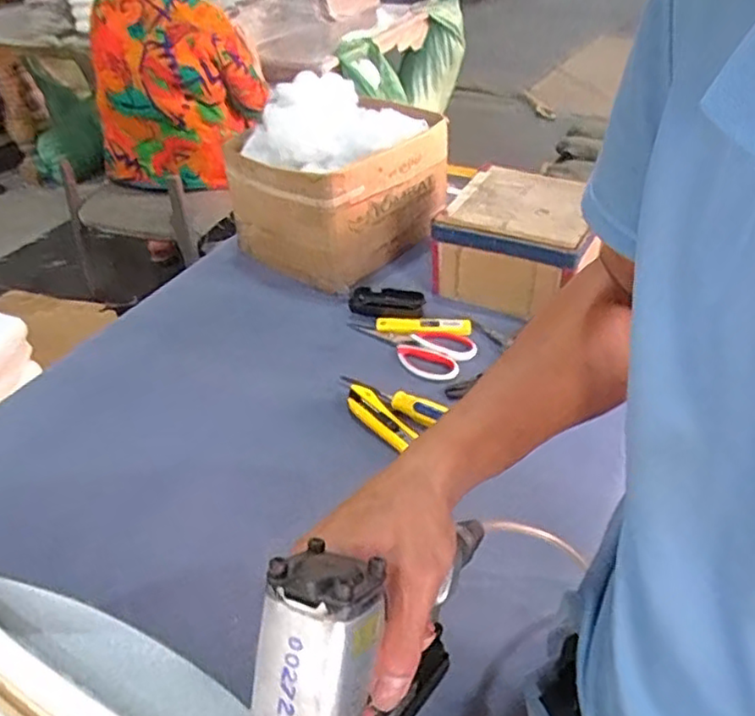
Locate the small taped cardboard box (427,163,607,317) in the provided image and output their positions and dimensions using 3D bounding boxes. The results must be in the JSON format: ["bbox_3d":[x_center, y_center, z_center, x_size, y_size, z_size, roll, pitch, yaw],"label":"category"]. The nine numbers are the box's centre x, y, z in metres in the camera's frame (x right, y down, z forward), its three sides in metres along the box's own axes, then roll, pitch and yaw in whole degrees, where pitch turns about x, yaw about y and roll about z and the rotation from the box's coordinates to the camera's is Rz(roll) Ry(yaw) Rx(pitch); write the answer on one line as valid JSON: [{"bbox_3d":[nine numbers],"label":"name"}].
[{"bbox_3d":[0.217,-0.176,1.007,0.205,0.132,0.208,15,40,22],"label":"small taped cardboard box"}]

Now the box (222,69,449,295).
[{"bbox_3d":[-0.061,-0.280,1.059,0.218,0.257,0.287,28,47,34],"label":"box"}]

